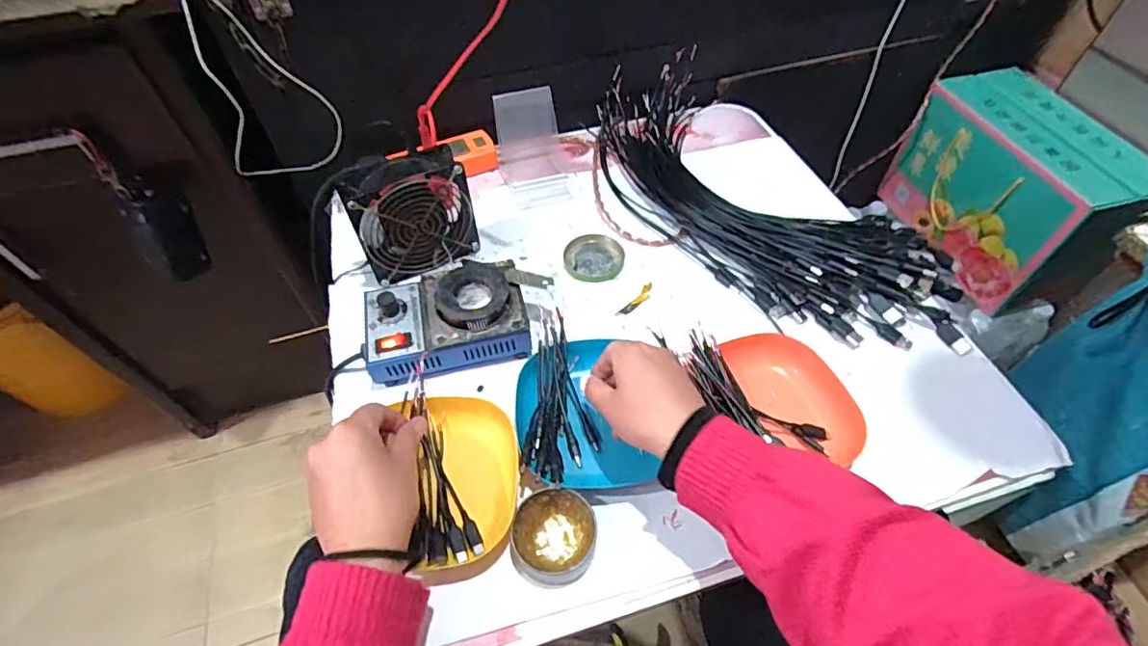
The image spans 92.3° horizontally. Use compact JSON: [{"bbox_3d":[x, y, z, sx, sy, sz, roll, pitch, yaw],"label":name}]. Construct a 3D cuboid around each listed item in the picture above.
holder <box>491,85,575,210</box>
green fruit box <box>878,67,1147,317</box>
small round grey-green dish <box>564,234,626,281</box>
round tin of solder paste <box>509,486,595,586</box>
[{"bbox_3d":[-0.046,-0.216,0.675,0.080,0.095,0.102,-14,55,-9],"label":"holder"},{"bbox_3d":[0.710,-0.215,0.902,0.160,0.230,0.318,-14,55,-9],"label":"green fruit box"},{"bbox_3d":[0.023,-0.074,0.614,0.066,0.013,0.057,-12,54,-7],"label":"small round grey-green dish"},{"bbox_3d":[-0.014,0.162,0.419,0.061,0.028,0.067,-1,54,1],"label":"round tin of solder paste"}]

